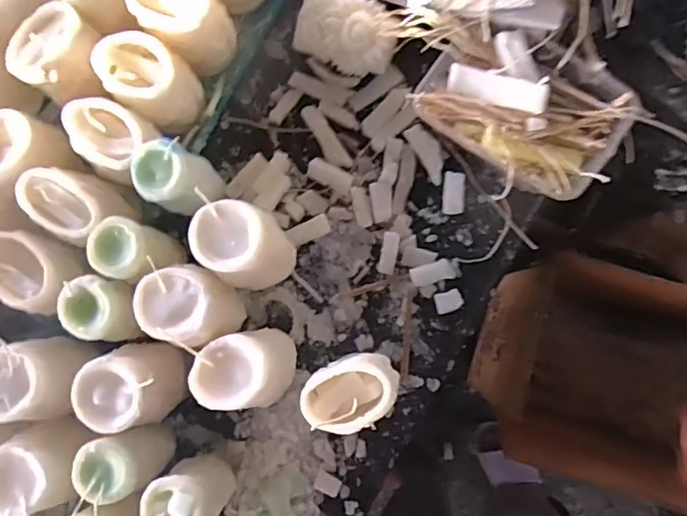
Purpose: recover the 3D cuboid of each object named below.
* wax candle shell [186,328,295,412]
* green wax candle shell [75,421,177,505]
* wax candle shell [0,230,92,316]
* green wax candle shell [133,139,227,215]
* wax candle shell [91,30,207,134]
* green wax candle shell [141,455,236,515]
[{"bbox_3d":[-0.084,0.096,0.473,0.073,0.072,0.066,0,84,3],"label":"wax candle shell"},{"bbox_3d":[-0.192,0.177,0.488,0.053,0.099,0.052,-17,84,1],"label":"green wax candle shell"},{"bbox_3d":[-0.274,0.014,0.488,0.068,0.062,0.065,0,84,3],"label":"wax candle shell"},{"bbox_3d":[-0.149,-0.070,0.498,0.059,0.083,0.056,0,84,3],"label":"green wax candle shell"},{"bbox_3d":[-0.182,-0.168,0.522,0.090,0.089,0.070,36,87,6],"label":"wax candle shell"},{"bbox_3d":[-0.130,0.204,0.478,0.056,0.098,0.048,41,88,6],"label":"green wax candle shell"}]

